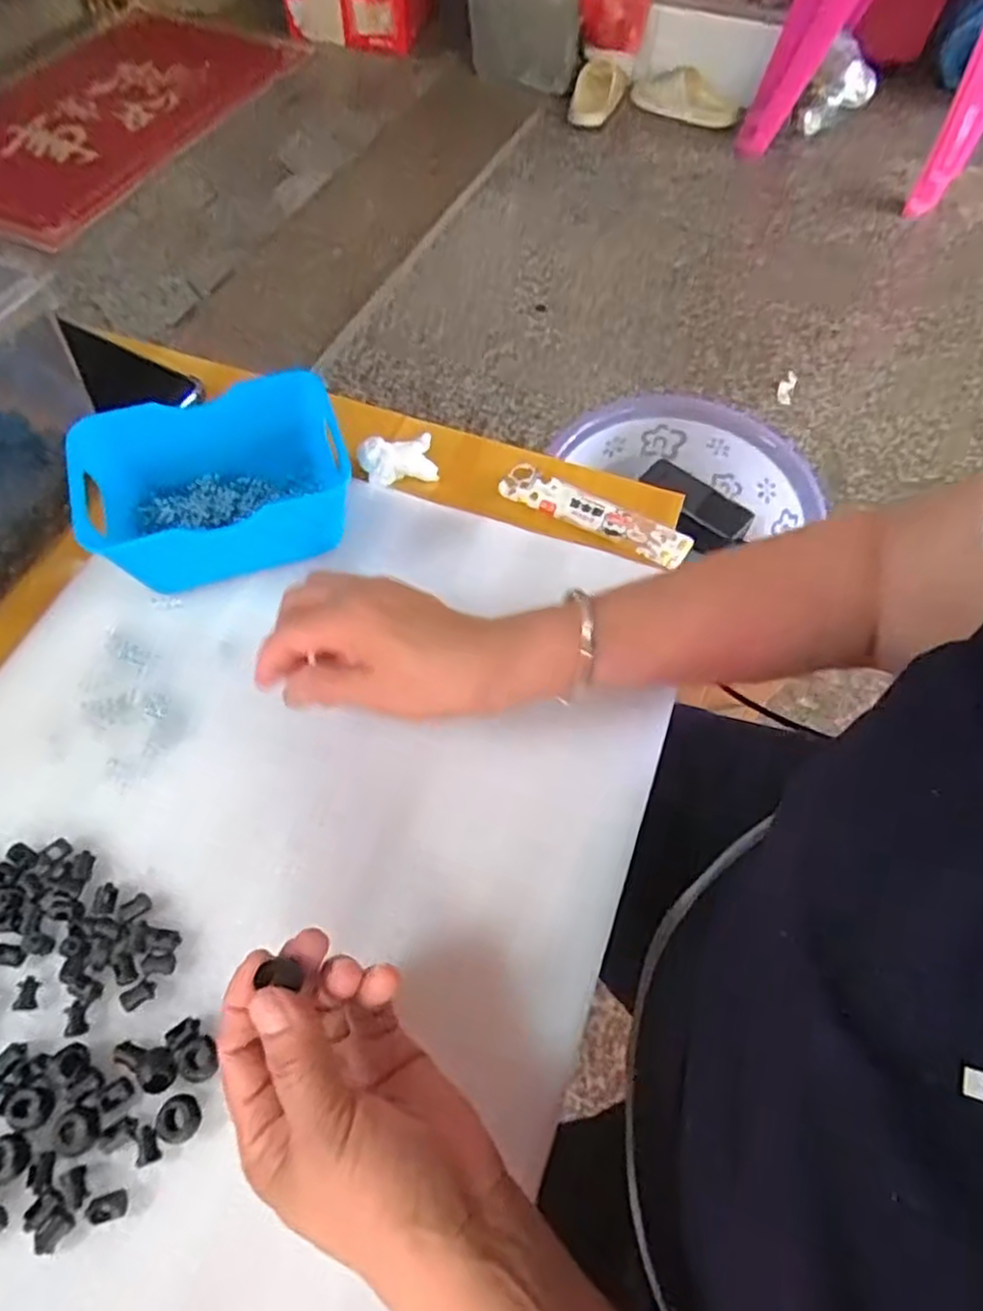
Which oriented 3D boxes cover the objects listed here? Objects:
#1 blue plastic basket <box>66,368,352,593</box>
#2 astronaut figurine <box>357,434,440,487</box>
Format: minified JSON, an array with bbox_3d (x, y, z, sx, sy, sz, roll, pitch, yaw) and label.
[{"bbox_3d":[-0.165,-0.102,0.438,0.153,0.065,0.099,-16,62,-9],"label":"blue plastic basket"},{"bbox_3d":[-0.065,-0.136,0.496,0.051,0.021,0.029,-10,61,-6],"label":"astronaut figurine"}]

